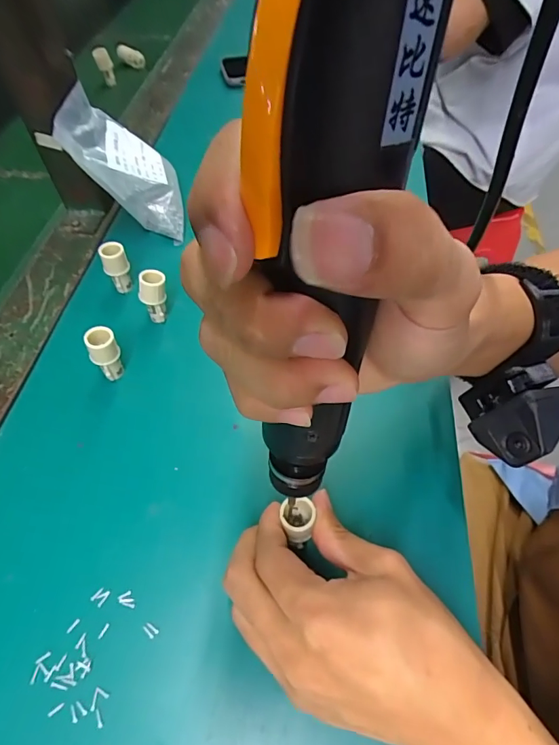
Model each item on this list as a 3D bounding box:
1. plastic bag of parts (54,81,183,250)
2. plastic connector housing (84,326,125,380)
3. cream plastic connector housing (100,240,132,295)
[{"bbox_3d":[-0.139,-0.183,0.401,0.120,0.041,0.102,23,47,-39],"label":"plastic bag of parts"},{"bbox_3d":[-0.121,-0.011,0.313,0.019,0.044,0.016,-26,59,-19],"label":"plastic connector housing"},{"bbox_3d":[-0.131,-0.084,0.363,0.020,0.040,0.016,-19,57,-14],"label":"cream plastic connector housing"}]

